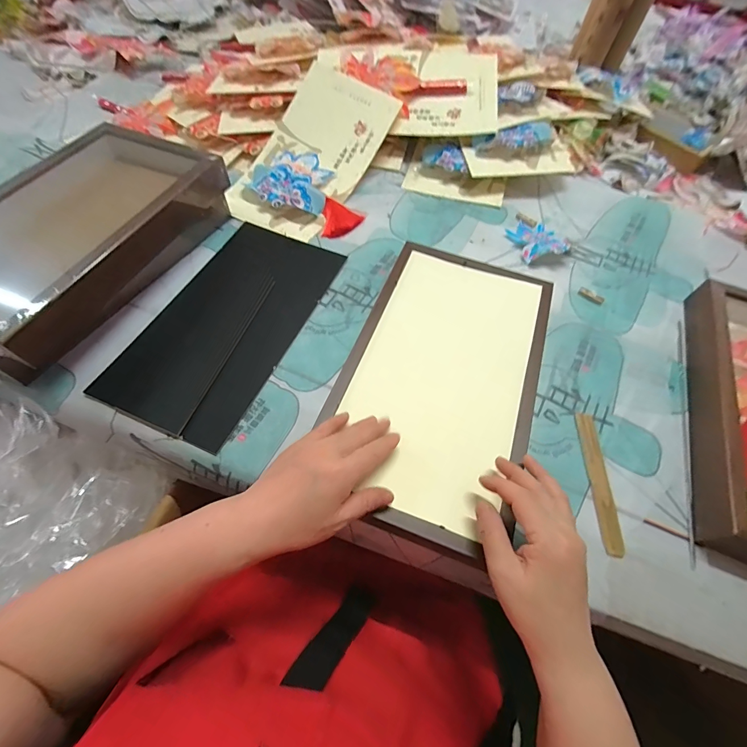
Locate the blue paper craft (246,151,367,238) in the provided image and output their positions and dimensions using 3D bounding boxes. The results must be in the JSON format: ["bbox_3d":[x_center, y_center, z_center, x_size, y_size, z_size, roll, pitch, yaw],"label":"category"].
[{"bbox_3d":[-0.104,-0.283,0.587,0.191,0.026,0.115,41,65,19],"label":"blue paper craft"}]

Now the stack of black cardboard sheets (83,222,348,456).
[{"bbox_3d":[-0.178,-0.073,0.469,0.170,0.012,0.315,21,60,8],"label":"stack of black cardboard sheets"}]

